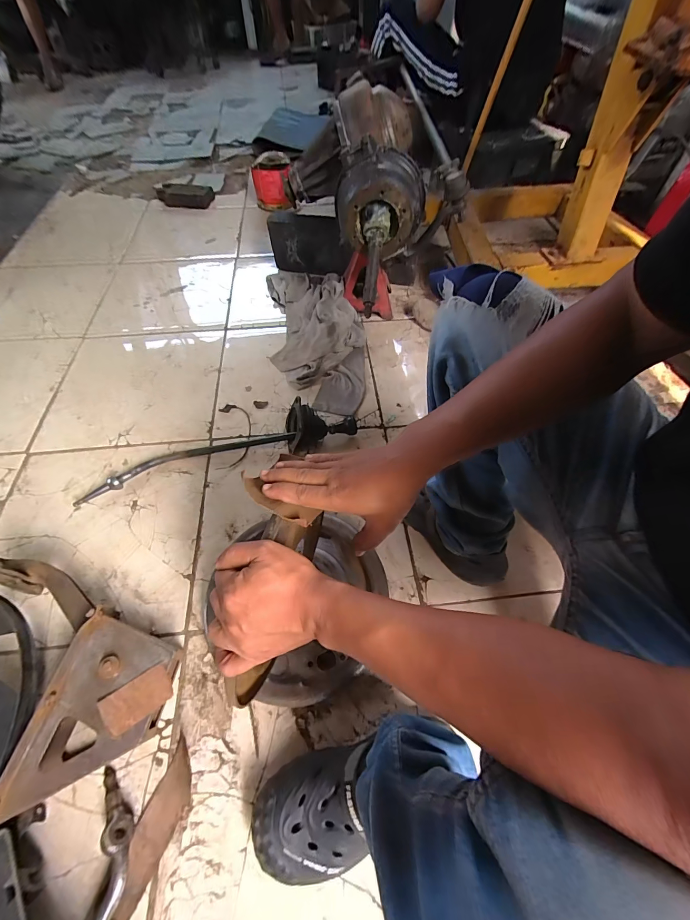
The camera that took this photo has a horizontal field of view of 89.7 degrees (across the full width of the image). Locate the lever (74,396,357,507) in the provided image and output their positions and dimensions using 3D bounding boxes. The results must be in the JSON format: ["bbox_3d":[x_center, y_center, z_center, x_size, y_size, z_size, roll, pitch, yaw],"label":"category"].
[{"bbox_3d":[-0.263,-0.031,0.746,0.594,0.092,0.108,-16,59,-14],"label":"lever"}]

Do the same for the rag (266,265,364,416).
[{"bbox_3d":[-0.078,-0.376,0.981,0.259,0.083,0.580,-4,57,-7],"label":"rag"}]

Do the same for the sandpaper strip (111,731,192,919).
[{"bbox_3d":[-0.248,0.482,0.459,0.049,0.015,0.167,17,57,7],"label":"sandpaper strip"}]

